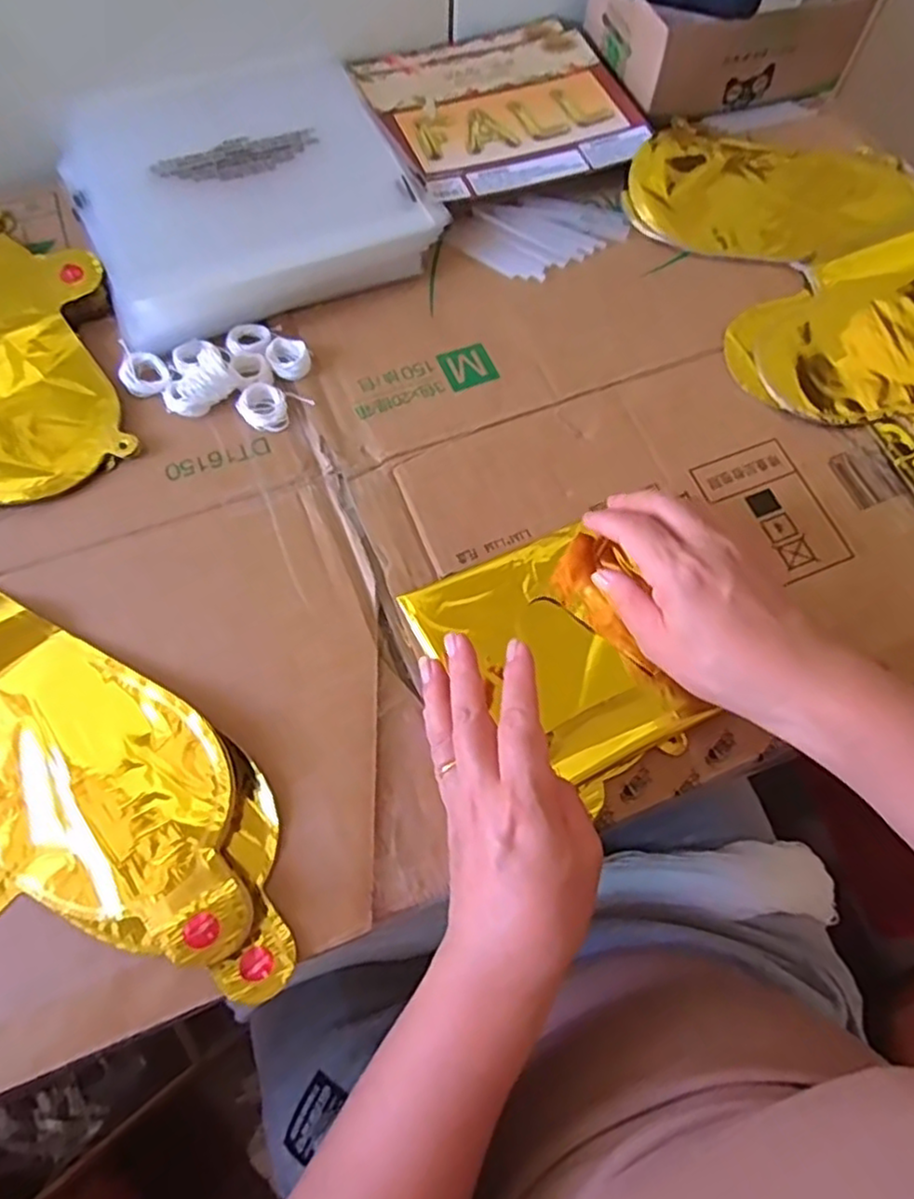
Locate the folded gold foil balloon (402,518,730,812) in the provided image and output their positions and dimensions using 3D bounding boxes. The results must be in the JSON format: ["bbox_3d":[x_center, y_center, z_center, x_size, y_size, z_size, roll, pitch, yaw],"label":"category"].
[{"bbox_3d":[0.056,0.033,0.380,0.122,0.014,0.140,-27,72,-12],"label":"folded gold foil balloon"}]

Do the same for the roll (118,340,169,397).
[{"bbox_3d":[-0.199,-0.144,0.433,0.032,0.010,0.028,13,69,3],"label":"roll"}]

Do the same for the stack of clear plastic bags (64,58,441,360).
[{"bbox_3d":[-0.155,-0.304,0.490,0.222,0.026,0.243,-25,72,-11],"label":"stack of clear plastic bags"}]

